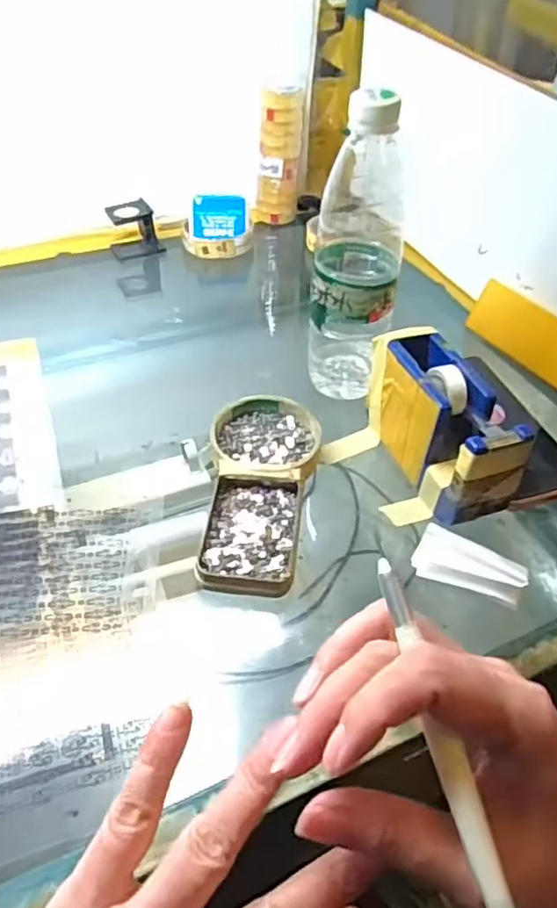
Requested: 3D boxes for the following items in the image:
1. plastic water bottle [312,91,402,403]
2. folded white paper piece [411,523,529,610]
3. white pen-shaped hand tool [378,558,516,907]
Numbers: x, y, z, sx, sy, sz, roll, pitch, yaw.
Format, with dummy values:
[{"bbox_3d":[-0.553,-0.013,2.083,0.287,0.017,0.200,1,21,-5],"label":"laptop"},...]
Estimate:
[{"bbox_3d":[0.060,-0.145,0.472,0.064,0.225,0.070,10,45,8],"label":"plastic water bottle"},{"bbox_3d":[0.121,0.070,0.394,0.066,0.017,0.031,20,47,18],"label":"folded white paper piece"},{"bbox_3d":[0.054,0.098,0.193,0.008,0.005,0.137,-9,63,-11],"label":"white pen-shaped hand tool"}]

